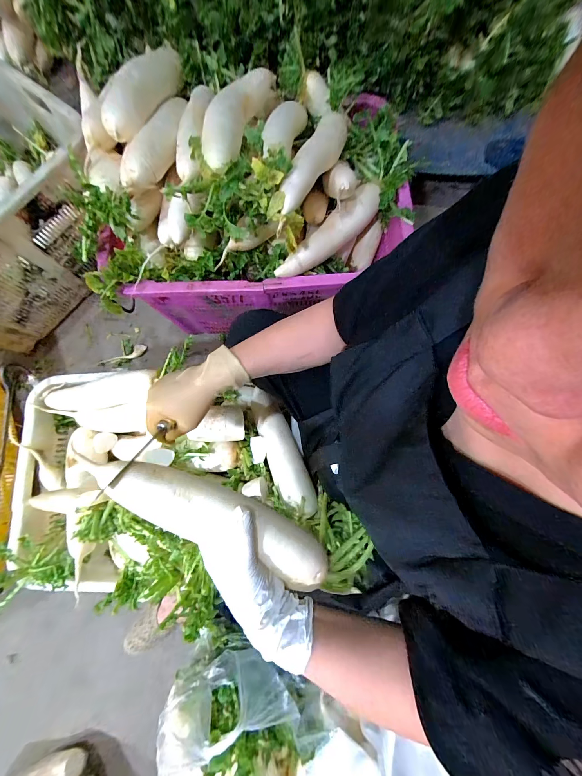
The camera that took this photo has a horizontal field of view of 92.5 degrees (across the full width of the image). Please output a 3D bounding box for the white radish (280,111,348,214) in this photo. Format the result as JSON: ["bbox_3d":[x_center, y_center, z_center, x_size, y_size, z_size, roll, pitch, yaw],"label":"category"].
[{"bbox_3d":[0.049,-0.451,0.543,0.056,0.051,0.331,23,65,5],"label":"white radish"}]

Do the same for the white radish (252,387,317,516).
[{"bbox_3d":[-0.020,0.122,0.560,0.060,0.065,0.257,-24,61,-4],"label":"white radish"}]

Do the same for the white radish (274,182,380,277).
[{"bbox_3d":[0.083,-0.333,0.601,0.297,0.055,0.061,-43,82,-7],"label":"white radish"}]

